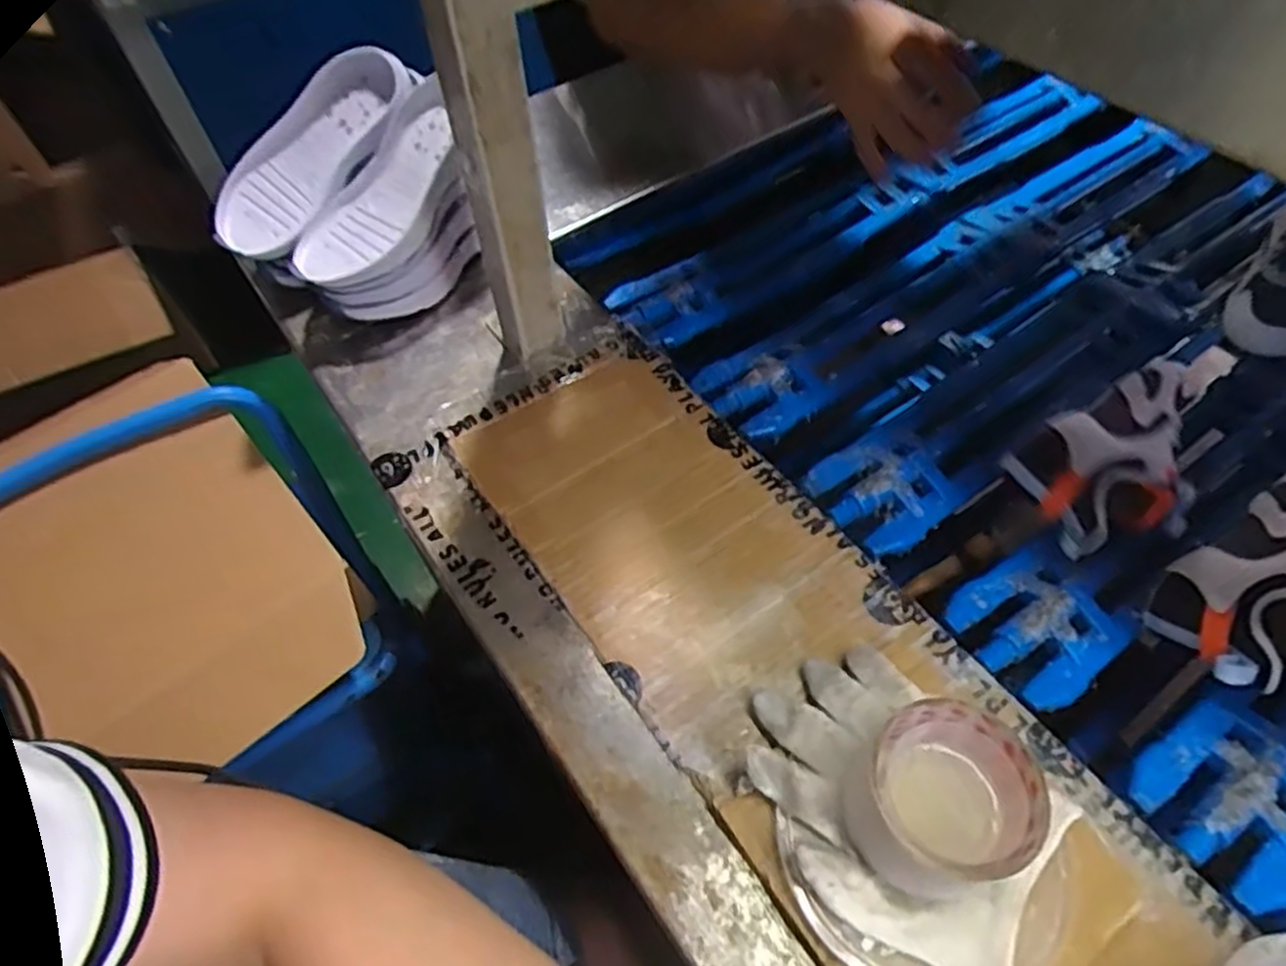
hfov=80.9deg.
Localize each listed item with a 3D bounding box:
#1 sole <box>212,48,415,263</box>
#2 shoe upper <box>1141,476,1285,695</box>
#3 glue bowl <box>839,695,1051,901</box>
[{"bbox_3d":[-0.294,-0.296,0.676,0.087,0.052,0.223,41,91,25],"label":"sole"},{"bbox_3d":[0.420,0.059,0.486,0.194,0.052,0.092,-30,59,-15],"label":"shoe upper"},{"bbox_3d":[0.147,0.156,0.373,0.079,0.049,0.077,-2,56,3],"label":"glue bowl"}]

